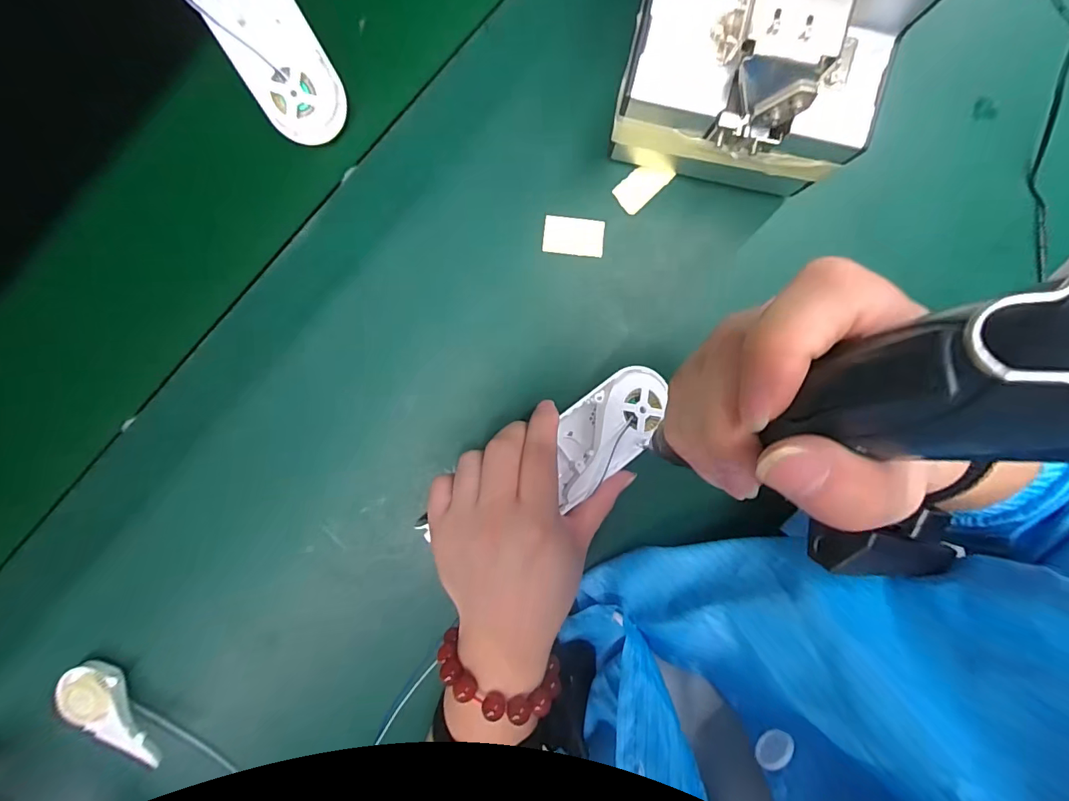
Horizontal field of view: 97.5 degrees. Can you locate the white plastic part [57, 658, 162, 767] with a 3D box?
[{"bbox_3d":[-0.326,0.244,0.361,0.038,0.022,0.093,-36,94,3],"label":"white plastic part"}]

